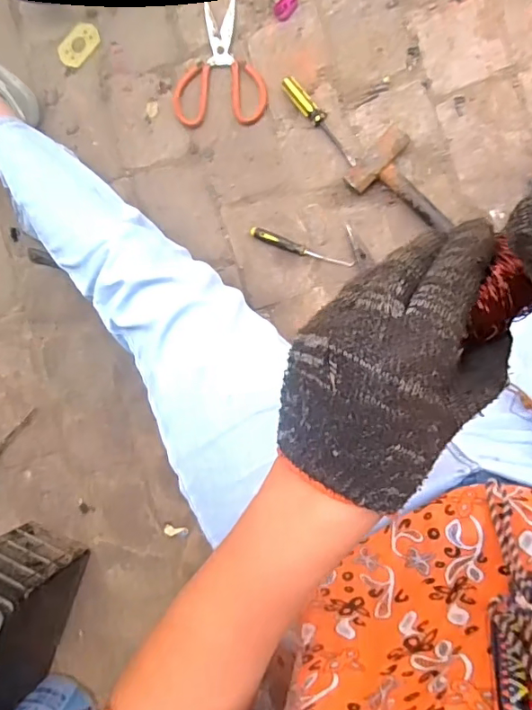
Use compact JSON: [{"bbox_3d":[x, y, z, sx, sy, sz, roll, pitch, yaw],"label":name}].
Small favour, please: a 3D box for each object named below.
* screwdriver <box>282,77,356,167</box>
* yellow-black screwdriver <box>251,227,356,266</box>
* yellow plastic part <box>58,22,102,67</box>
[{"bbox_3d":[0.084,-0.349,0.753,0.026,0.028,0.159,-42,86,7],"label":"screwdriver"},{"bbox_3d":[0.053,-0.158,0.762,0.159,0.013,0.016,21,94,6],"label":"yellow-black screwdriver"},{"bbox_3d":[-0.298,-0.495,0.808,0.075,0.005,0.044,-44,86,7],"label":"yellow plastic part"}]

